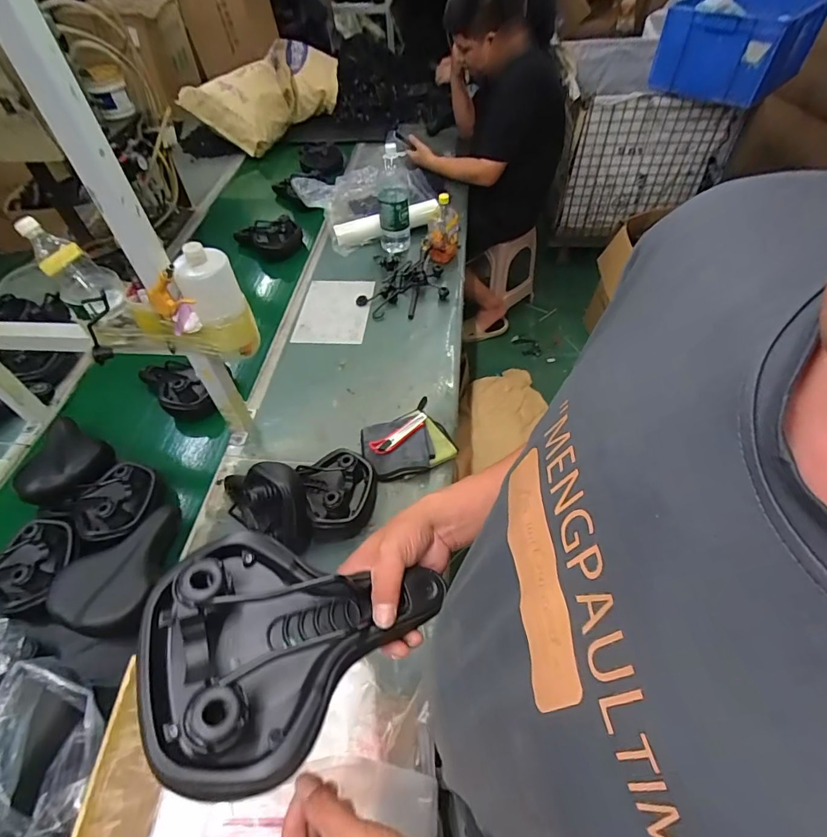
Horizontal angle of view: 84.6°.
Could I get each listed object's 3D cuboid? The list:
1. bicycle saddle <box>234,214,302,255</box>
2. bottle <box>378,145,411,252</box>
[{"bbox_3d":[-0.539,-0.650,1.648,0.242,0.141,0.115,2,51,4],"label":"bicycle saddle"},{"bbox_3d":[-0.059,-0.703,1.456,0.109,0.289,0.112,-7,51,-3],"label":"bottle"}]

